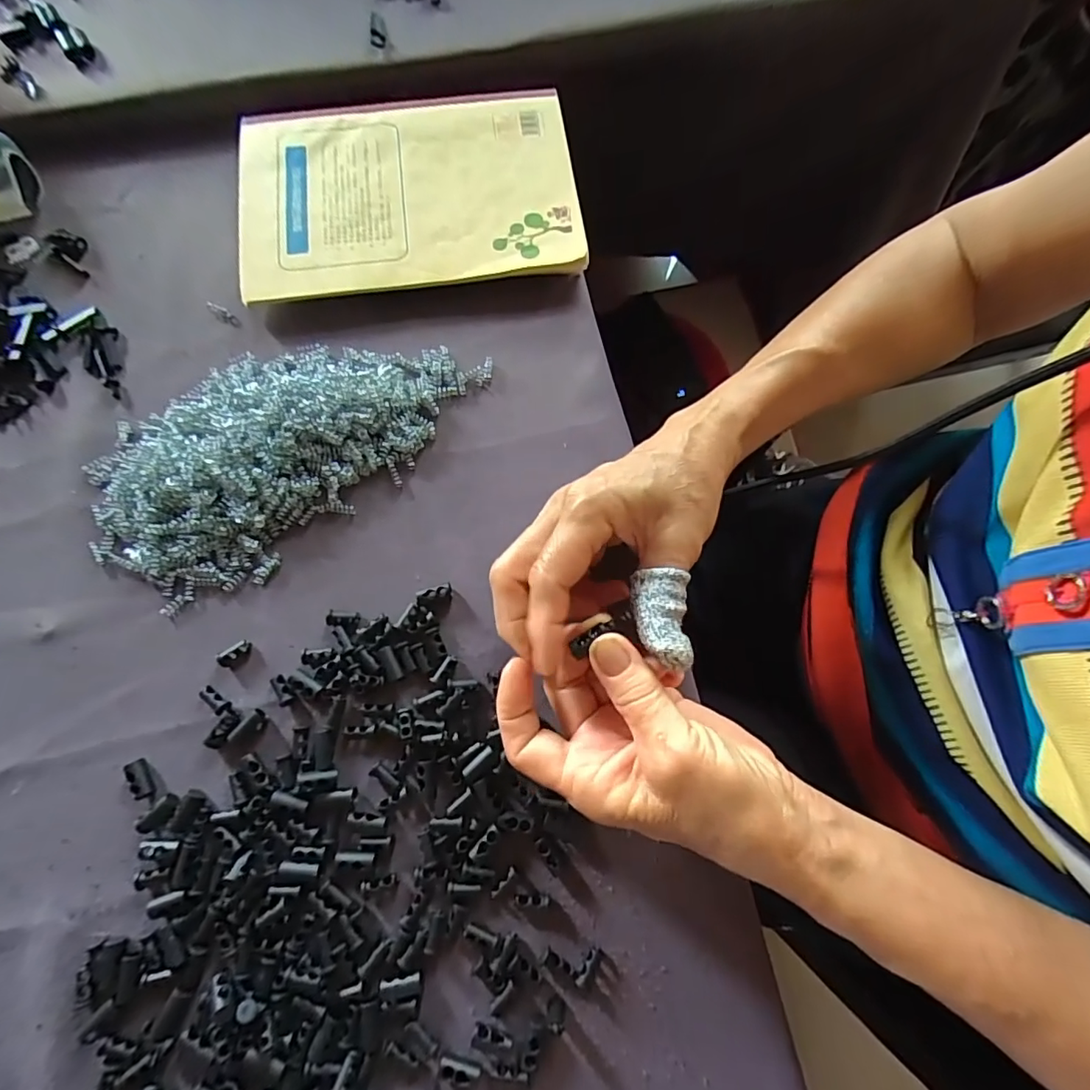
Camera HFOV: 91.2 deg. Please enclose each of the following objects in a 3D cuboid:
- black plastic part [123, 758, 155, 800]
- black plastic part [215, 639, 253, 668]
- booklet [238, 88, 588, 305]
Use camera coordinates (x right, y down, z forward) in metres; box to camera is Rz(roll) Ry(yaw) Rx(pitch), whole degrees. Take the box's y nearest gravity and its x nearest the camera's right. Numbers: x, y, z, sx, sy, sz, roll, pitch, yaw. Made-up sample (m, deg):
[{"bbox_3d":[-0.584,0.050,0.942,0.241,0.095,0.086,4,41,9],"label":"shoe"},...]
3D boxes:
[{"bbox_3d":[-0.197,0.114,0.260,0.008,0.008,0.019,-25,78,-5],"label":"black plastic part"},{"bbox_3d":[-0.161,0.056,0.276,0.016,0.004,0.009,-36,79,-8],"label":"black plastic part"},{"bbox_3d":[-0.083,-0.222,0.331,0.199,0.017,0.142,-7,77,-1],"label":"booklet"}]

